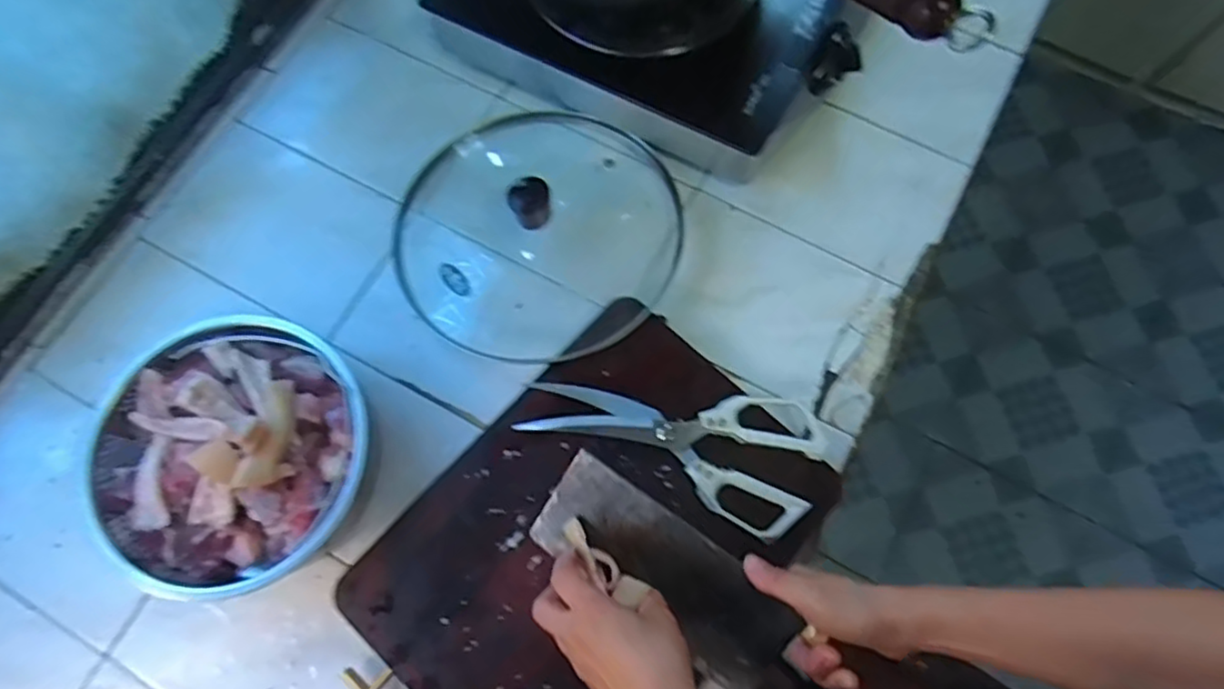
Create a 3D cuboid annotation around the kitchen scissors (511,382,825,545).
[{"bbox_3d":[0.050,0.074,0.554,0.231,0.008,0.109,16,74,6],"label":"kitchen scissors"}]

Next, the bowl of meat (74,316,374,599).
[{"bbox_3d":[-0.300,0.085,0.543,0.201,0.083,0.203,0,73,1],"label":"bowl of meat"}]

